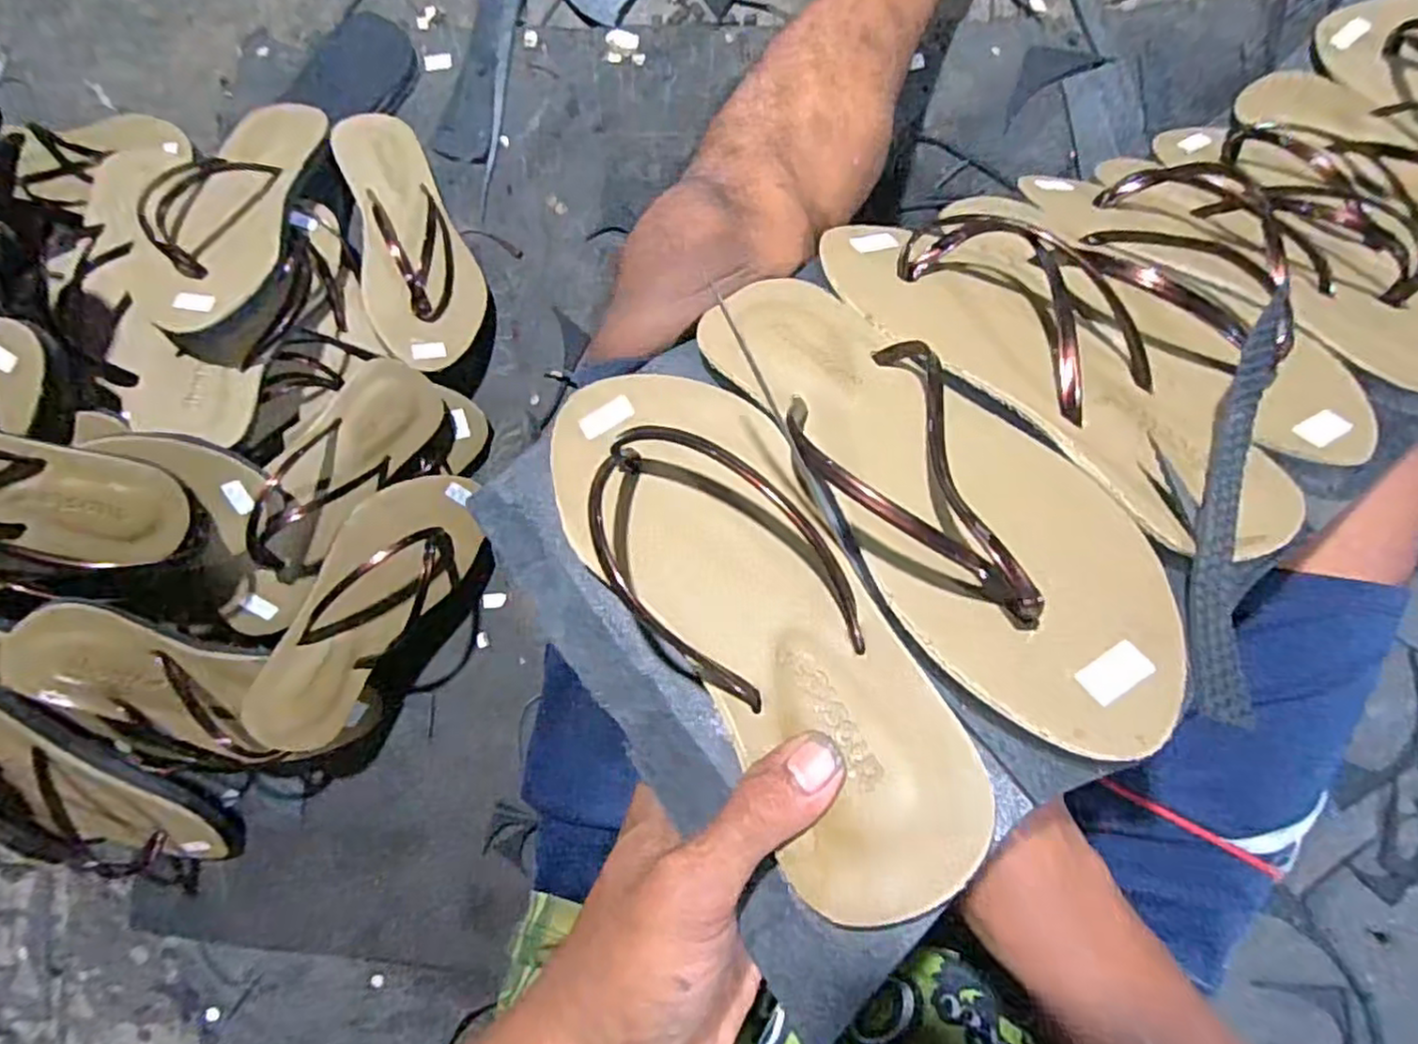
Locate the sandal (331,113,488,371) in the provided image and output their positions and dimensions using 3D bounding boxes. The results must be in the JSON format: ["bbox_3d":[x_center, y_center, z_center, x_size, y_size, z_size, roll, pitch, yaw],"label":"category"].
[{"bbox_3d":[-0.247,-0.237,0.573,0.094,0.060,0.247,-14,81,-23],"label":"sandal"}]

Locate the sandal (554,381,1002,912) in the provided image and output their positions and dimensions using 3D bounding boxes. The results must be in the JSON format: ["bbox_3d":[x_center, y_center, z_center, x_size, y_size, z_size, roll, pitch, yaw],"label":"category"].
[{"bbox_3d":[0.013,0.022,0.263,0.086,0.022,0.237,-39,59,6],"label":"sandal"}]

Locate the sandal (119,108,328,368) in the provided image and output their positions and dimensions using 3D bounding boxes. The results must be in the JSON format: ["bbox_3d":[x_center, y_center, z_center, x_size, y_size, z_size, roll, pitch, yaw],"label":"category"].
[{"bbox_3d":[-0.367,-0.239,0.522,0.093,0.067,0.240,0,66,6],"label":"sandal"}]

